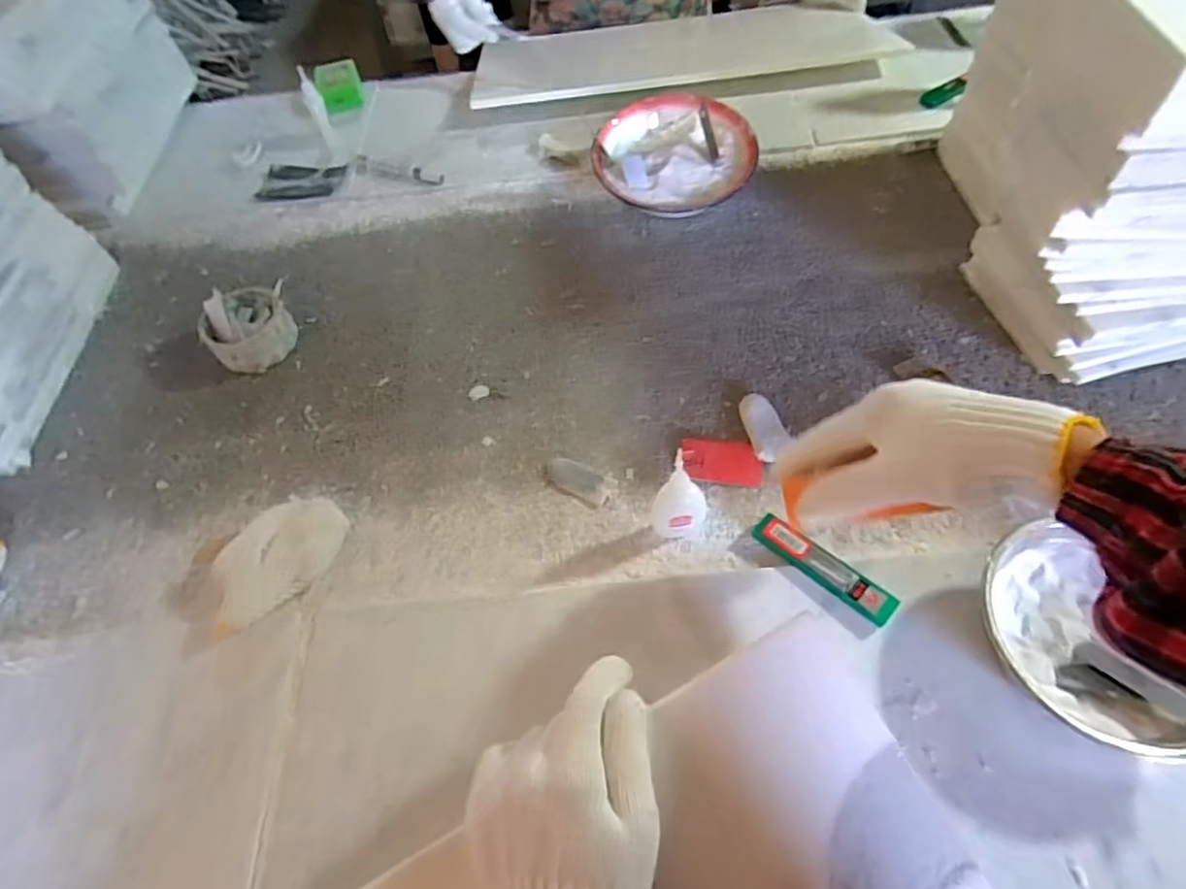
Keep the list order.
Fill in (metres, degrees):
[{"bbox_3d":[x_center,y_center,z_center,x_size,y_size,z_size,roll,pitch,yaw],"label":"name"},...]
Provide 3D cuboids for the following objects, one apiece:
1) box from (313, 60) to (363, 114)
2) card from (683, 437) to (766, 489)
[{"bbox_3d":[-0.380,-0.539,0.909,0.062,0.038,0.070,-21,57,-8],"label":"box"},{"bbox_3d":[0.115,0.015,0.538,0.070,0.004,0.044,6,56,10],"label":"card"}]

